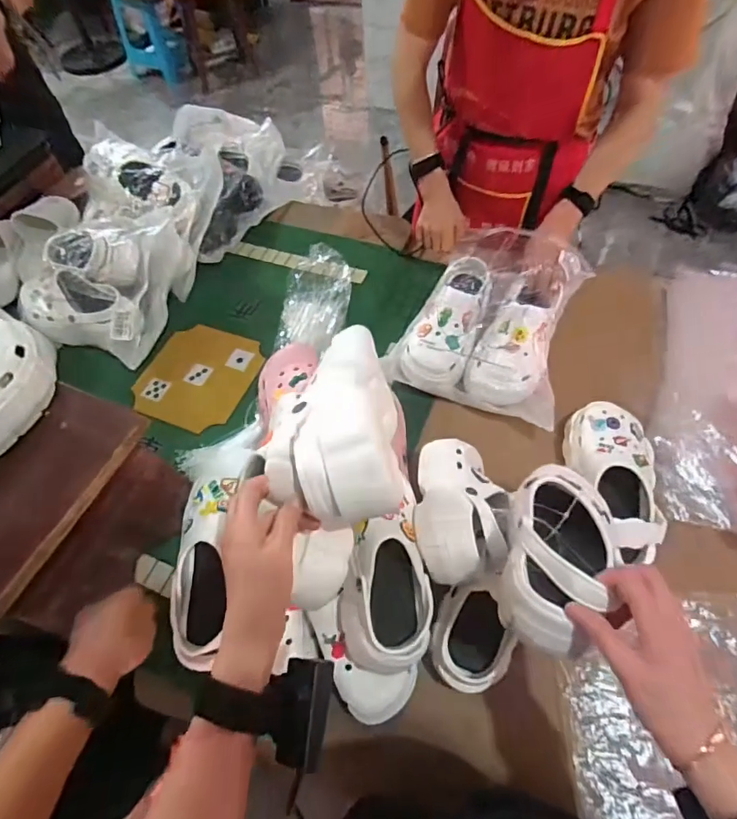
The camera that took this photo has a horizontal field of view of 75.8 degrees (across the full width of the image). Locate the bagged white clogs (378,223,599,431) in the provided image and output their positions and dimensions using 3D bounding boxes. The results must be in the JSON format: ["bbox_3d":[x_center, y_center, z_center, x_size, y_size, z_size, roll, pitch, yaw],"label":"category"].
[{"bbox_3d":[0.220,-0.160,0.821,0.273,0.115,0.309,23,63,16],"label":"bagged white clogs"}]

